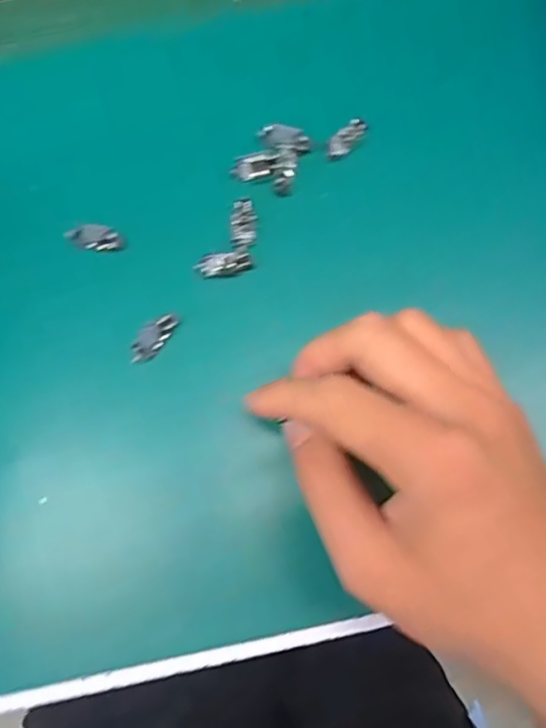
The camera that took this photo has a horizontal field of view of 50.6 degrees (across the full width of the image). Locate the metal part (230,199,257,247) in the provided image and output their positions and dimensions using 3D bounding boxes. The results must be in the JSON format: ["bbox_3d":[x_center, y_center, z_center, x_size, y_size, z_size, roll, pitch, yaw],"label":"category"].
[{"bbox_3d":[-0.014,-0.067,0.273,0.012,0.004,0.023,-3,74,1],"label":"metal part"}]

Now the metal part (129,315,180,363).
[{"bbox_3d":[-0.054,-0.012,0.261,0.011,0.005,0.027,35,78,10],"label":"metal part"}]

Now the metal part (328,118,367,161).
[{"bbox_3d":[0.036,-0.111,0.284,0.011,0.004,0.023,43,92,12],"label":"metal part"}]

